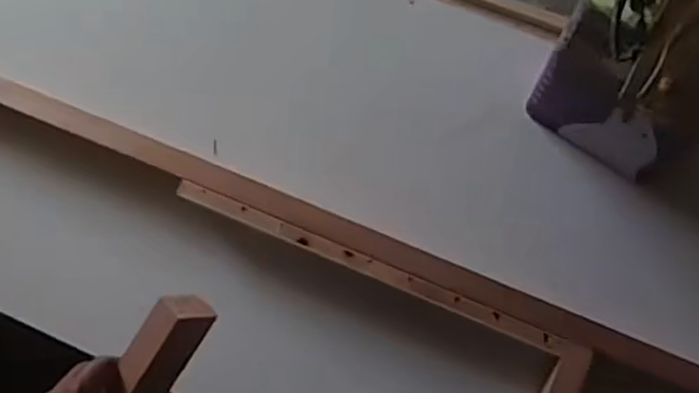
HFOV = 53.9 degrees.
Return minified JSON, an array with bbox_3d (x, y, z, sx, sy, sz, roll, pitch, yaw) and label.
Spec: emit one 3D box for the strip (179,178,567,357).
[{"bbox_3d":[0.015,0.069,0.706,0.416,0.017,0.020,23,78,7],"label":"strip"}]

